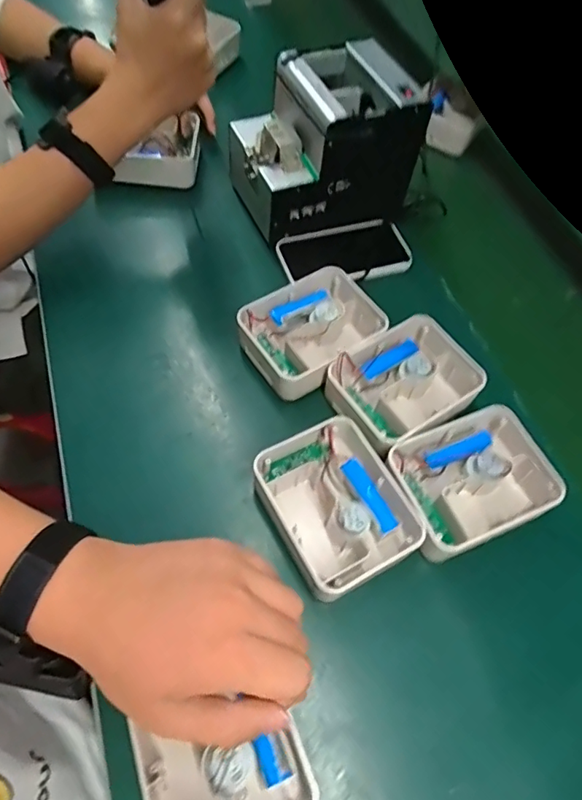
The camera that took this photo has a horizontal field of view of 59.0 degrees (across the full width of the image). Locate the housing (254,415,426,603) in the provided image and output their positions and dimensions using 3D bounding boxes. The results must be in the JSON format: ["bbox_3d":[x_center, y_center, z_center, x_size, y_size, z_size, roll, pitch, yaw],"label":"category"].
[{"bbox_3d":[0.038,0.088,0.432,0.105,0.044,0.126,-22,64,-19],"label":"housing"}]

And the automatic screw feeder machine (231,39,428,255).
[{"bbox_3d":[0.039,-0.290,0.588,0.191,0.139,0.138,-20,63,-18],"label":"automatic screw feeder machine"}]

